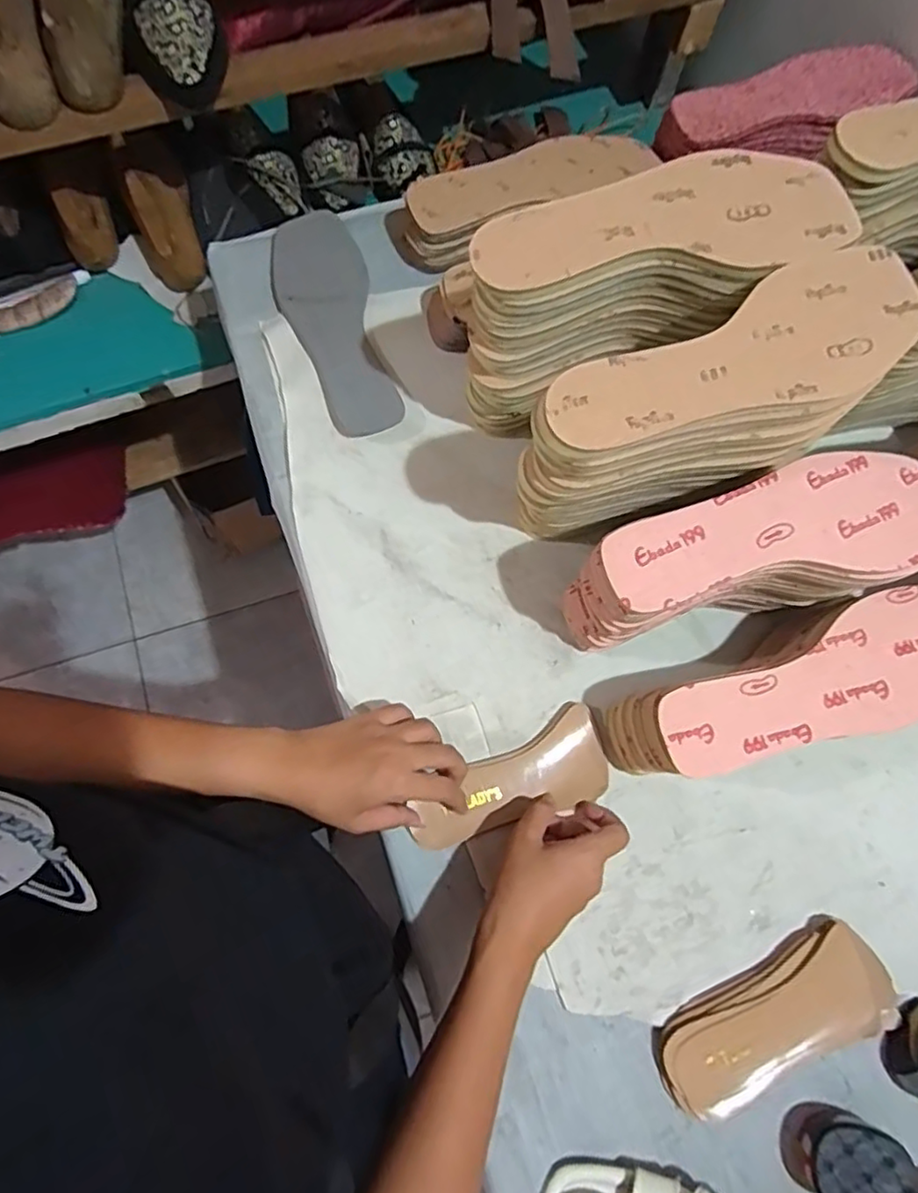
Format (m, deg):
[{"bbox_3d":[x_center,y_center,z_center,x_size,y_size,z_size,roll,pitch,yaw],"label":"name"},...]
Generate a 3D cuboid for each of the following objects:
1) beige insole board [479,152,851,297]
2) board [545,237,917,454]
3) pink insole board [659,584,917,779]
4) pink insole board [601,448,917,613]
[{"bbox_3d":[0.124,-0.229,0.395,0.230,0.017,0.077,-7,72,-4],"label":"beige insole board"},{"bbox_3d":[0.165,-0.134,0.368,0.236,0.008,0.080,-28,80,-10],"label":"board"},{"bbox_3d":[0.250,0.062,0.437,0.234,0.005,0.080,-23,74,-9],"label":"pink insole board"},{"bbox_3d":[0.208,-0.044,0.413,0.231,0.011,0.080,-11,73,-6],"label":"pink insole board"}]

